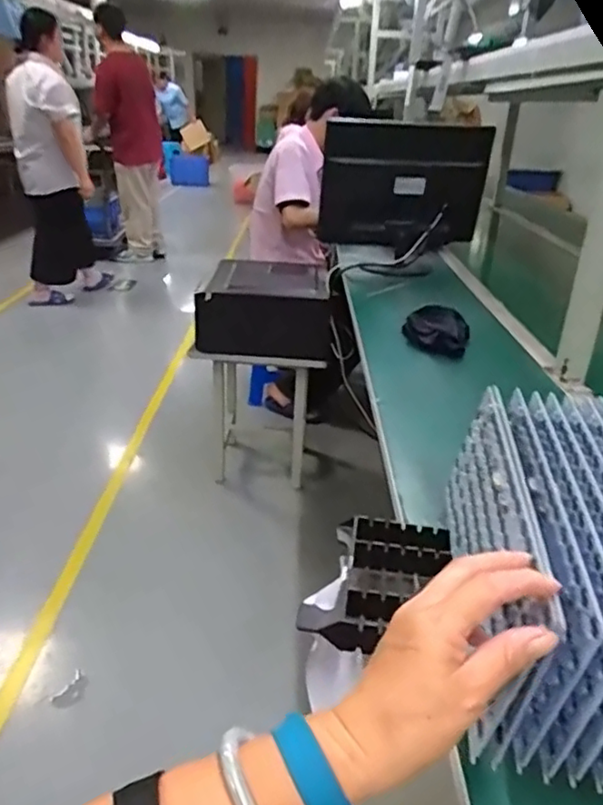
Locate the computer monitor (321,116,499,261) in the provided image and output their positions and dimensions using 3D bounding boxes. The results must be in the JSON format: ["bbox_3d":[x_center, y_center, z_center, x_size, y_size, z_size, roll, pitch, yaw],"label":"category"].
[{"bbox_3d":[0.271,-0.551,1.649,0.433,0.358,0.118,-3,51,-7],"label":"computer monitor"}]

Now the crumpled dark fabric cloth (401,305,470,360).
[{"bbox_3d":[0.245,-0.133,1.134,0.119,0.055,0.147,9,26,11],"label":"crumpled dark fabric cloth"}]

